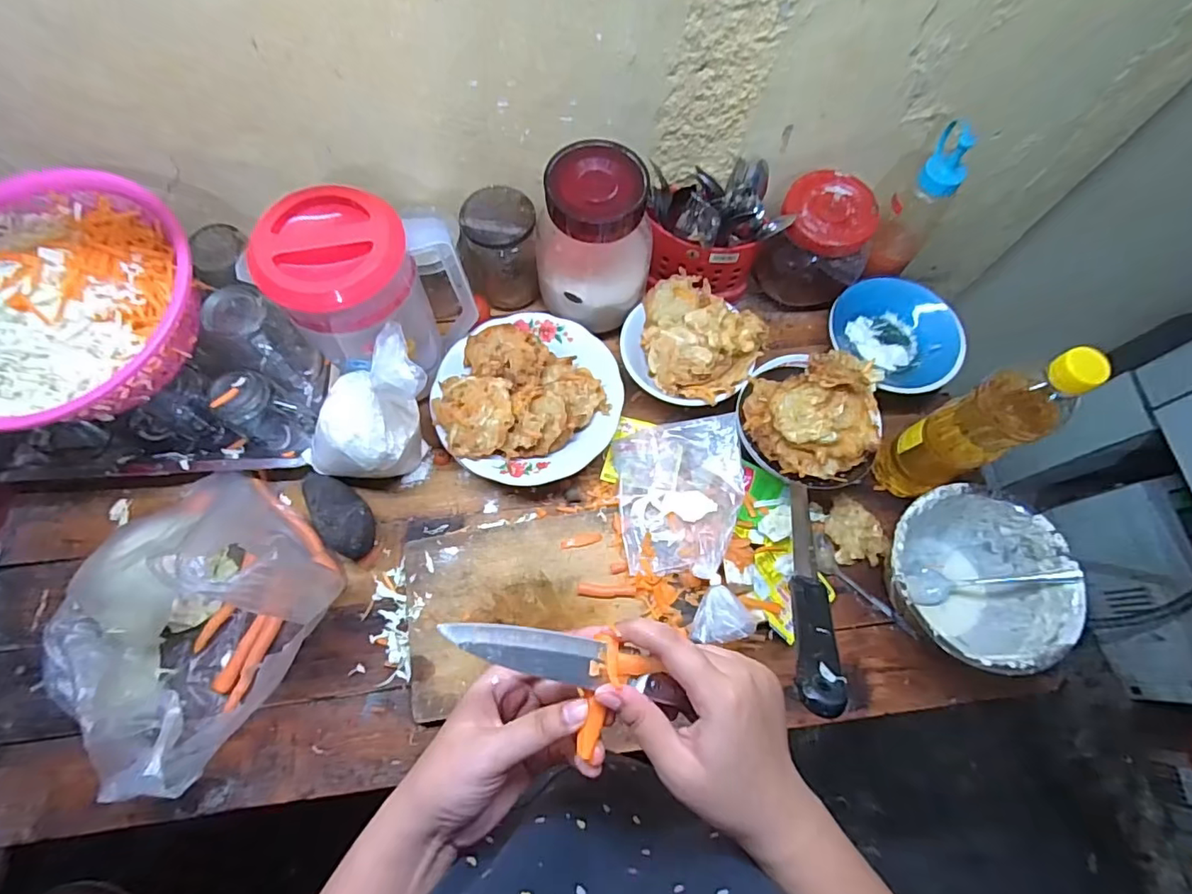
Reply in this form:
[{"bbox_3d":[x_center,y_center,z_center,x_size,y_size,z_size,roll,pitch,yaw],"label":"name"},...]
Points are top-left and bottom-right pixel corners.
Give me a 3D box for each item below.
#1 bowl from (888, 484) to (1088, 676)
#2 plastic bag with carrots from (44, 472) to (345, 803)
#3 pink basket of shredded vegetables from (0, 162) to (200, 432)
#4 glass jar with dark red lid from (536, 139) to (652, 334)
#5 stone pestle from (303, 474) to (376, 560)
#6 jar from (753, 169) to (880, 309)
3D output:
[{"bbox_3d":[0.370,0.134,0.554,0.166,0.090,0.167,1,69,-2],"label":"bowl"},{"bbox_3d":[-0.373,0.157,0.512,0.183,0.094,0.246,24,70,6],"label":"plastic bag with carrots"},{"bbox_3d":[-0.522,-0.143,0.519,0.258,0.077,0.251,36,72,11],"label":"pink basket of shredded vegetables"},{"bbox_3d":[0.000,-0.223,0.589,0.120,0.161,0.114,1,69,-2],"label":"glass jar with dark red lid"},{"bbox_3d":[-0.274,0.072,0.582,0.052,0.057,0.113,-41,63,-16],"label":"stone pestle"},{"bbox_3d":[0.266,-0.242,0.655,0.112,0.126,0.099,30,71,9],"label":"jar"}]

